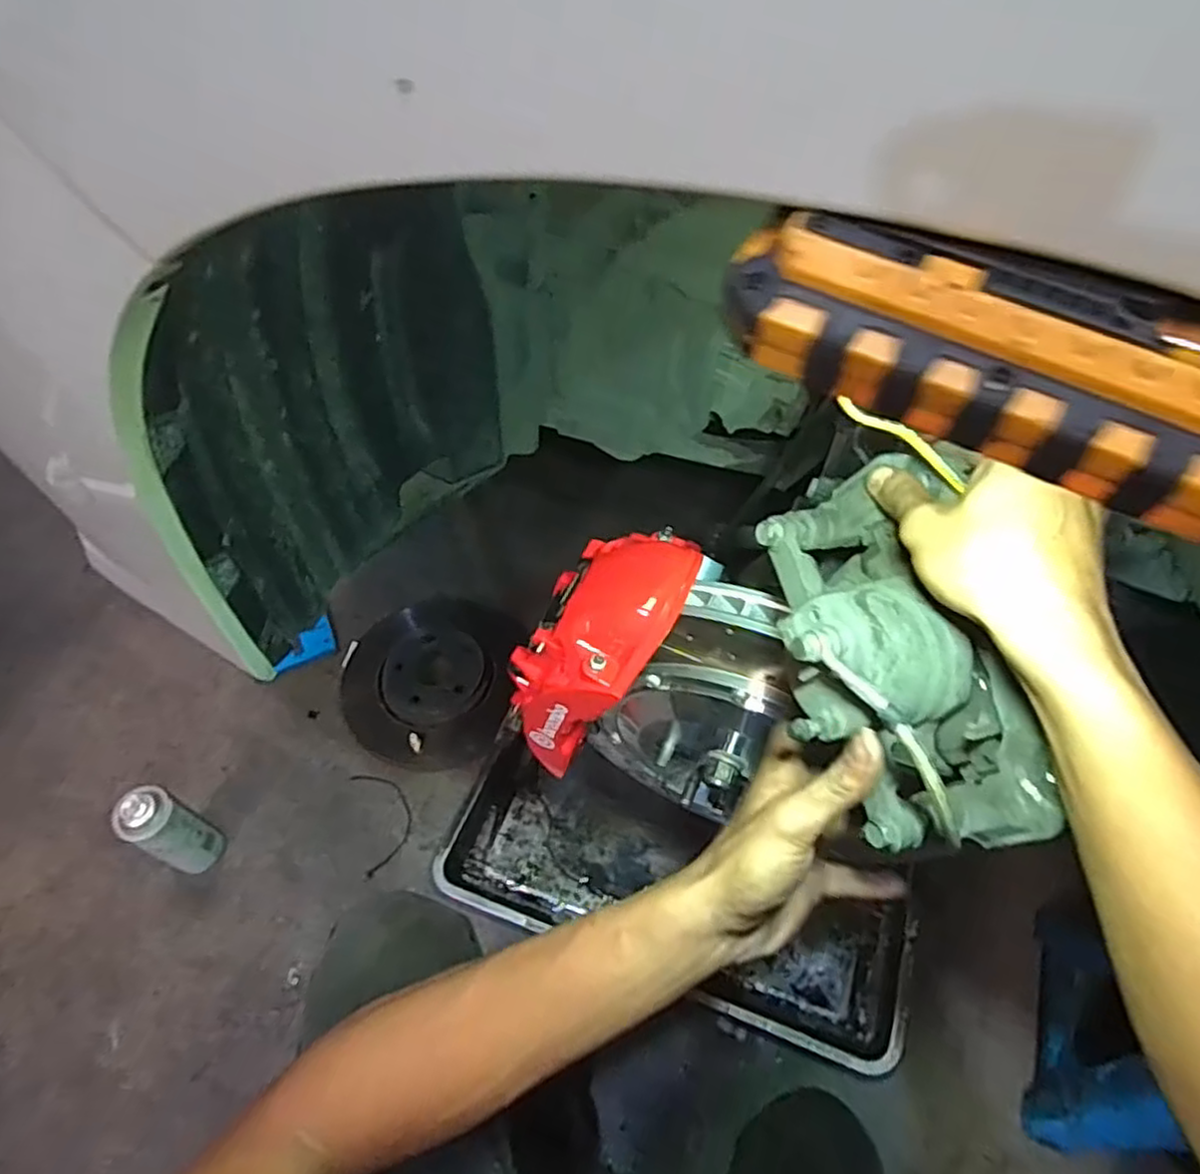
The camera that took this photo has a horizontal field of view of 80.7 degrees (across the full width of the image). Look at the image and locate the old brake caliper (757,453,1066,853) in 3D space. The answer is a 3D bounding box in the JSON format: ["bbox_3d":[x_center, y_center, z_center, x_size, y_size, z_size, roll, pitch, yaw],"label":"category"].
[{"bbox_3d":[0.153,0.030,0.382,0.106,0.093,0.204,-8,55,-5],"label":"old brake caliper"}]

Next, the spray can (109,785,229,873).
[{"bbox_3d":[-0.541,0.317,0.906,0.063,0.187,0.065,-1,54,1],"label":"spray can"}]

